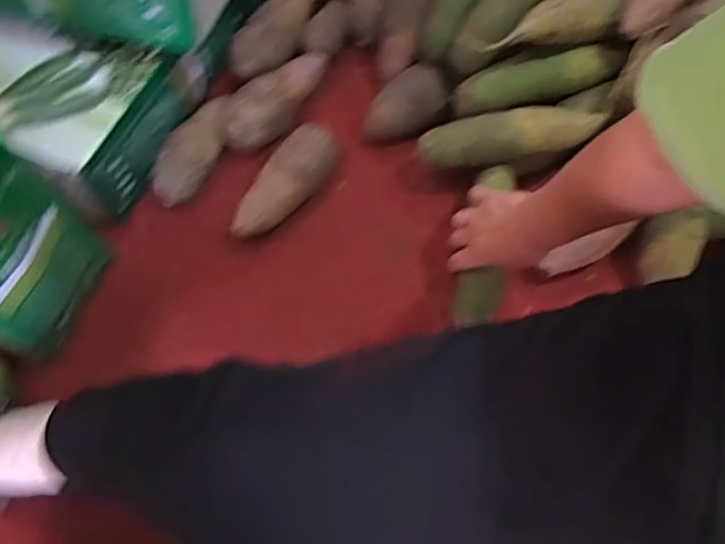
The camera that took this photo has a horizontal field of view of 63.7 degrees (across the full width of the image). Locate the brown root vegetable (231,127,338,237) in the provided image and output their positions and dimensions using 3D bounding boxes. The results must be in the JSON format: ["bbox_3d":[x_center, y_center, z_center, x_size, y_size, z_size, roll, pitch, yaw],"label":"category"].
[{"bbox_3d":[-0.088,-0.107,0.694,0.066,0.052,0.162,35,73,11],"label":"brown root vegetable"}]

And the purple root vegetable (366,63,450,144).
[{"bbox_3d":[0.054,-0.213,0.751,0.115,0.064,0.071,-32,96,7],"label":"purple root vegetable"}]

